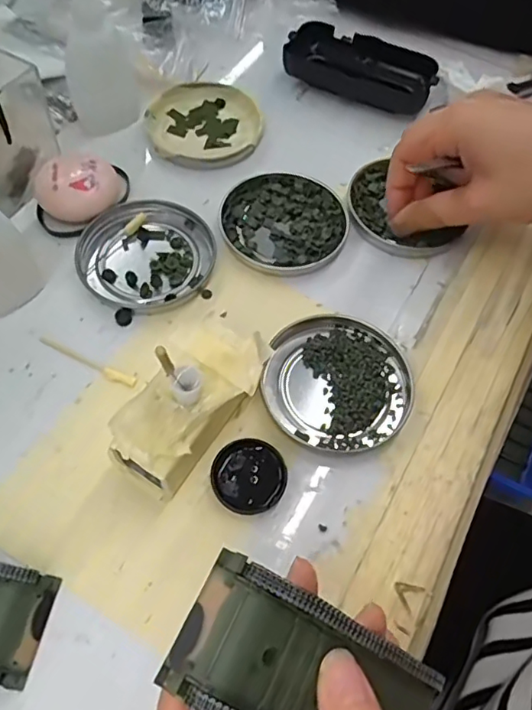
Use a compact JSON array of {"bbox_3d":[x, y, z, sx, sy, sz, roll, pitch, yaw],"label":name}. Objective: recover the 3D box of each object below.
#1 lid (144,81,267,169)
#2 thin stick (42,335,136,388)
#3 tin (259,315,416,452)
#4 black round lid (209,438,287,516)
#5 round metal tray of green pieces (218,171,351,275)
[{"bbox_3d":[-0.043,-0.162,0.383,0.079,0.011,0.080,2,61,-3],"label":"lid"},{"bbox_3d":[-0.096,0.003,0.290,0.060,0.004,0.006,24,63,9],"label":"thin stick"},{"bbox_3d":[0.039,0.014,0.291,0.077,0.007,0.073,2,61,-3],"label":"tin"},{"bbox_3d":[-0.008,0.059,0.264,0.035,0.007,0.035,2,61,-3],"label":"black round lid"},{"bbox_3d":[0.011,-0.084,0.342,0.077,0.009,0.075,2,61,-3],"label":"round metal tray of green pieces"}]

